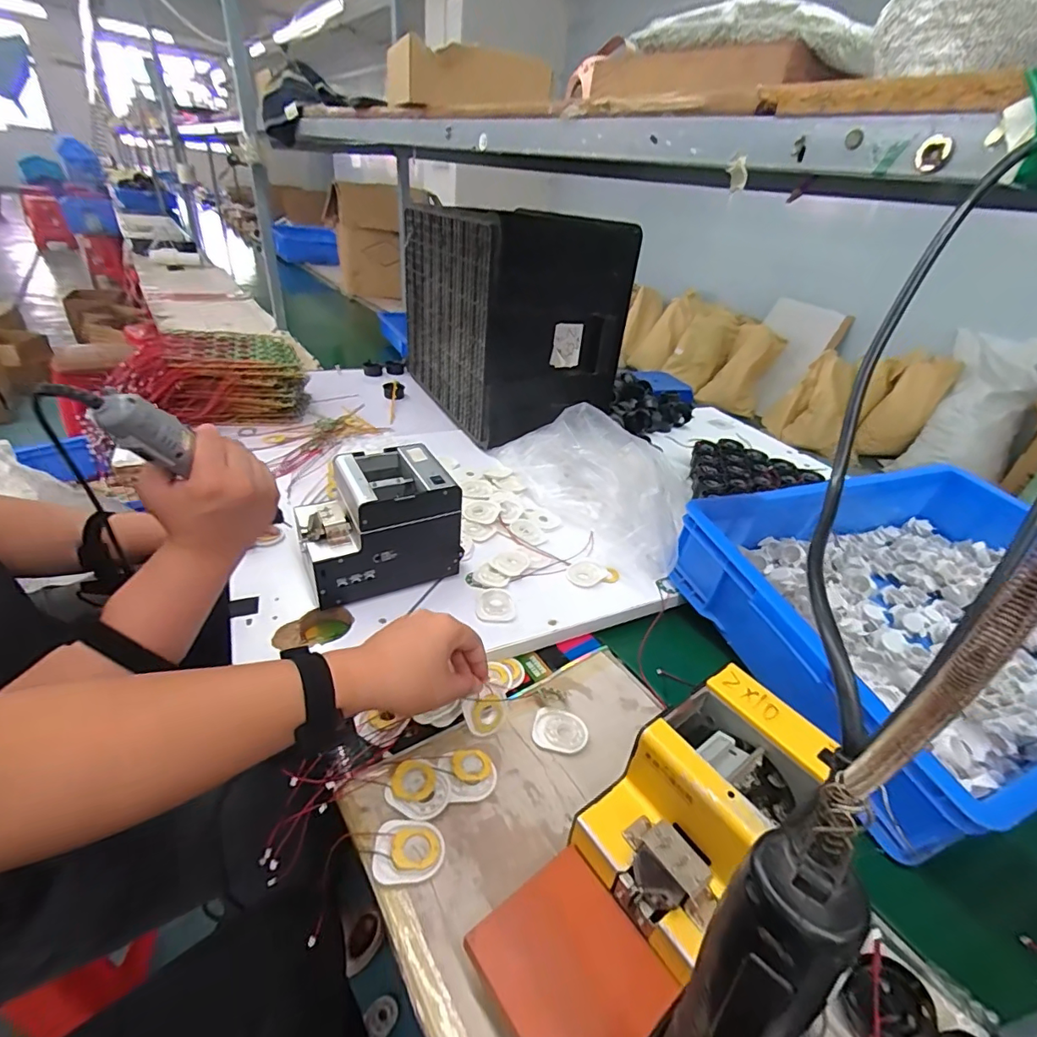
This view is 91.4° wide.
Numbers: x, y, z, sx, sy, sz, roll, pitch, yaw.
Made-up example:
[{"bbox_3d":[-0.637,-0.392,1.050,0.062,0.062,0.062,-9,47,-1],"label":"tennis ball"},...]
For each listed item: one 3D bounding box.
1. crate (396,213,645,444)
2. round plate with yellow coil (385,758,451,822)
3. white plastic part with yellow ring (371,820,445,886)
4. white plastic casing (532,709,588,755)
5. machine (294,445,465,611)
[{"bbox_3d":[-0.039,-0.447,1.136,0.287,0.405,0.518,-12,38,-27],"label":"crate"},{"bbox_3d":[-0.092,0.253,0.470,0.056,0.013,0.048,19,35,17],"label":"round plate with yellow coil"},{"bbox_3d":[-0.092,0.281,0.427,0.057,0.009,0.047,4,33,-5],"label":"white plastic part with yellow ring"},{"bbox_3d":[0.045,0.228,0.546,0.057,0.004,0.048,10,33,4],"label":"white plastic casing"},{"bbox_3d":[-0.181,0.005,0.656,0.184,0.144,0.137,-9,36,-23],"label":"machine"}]

